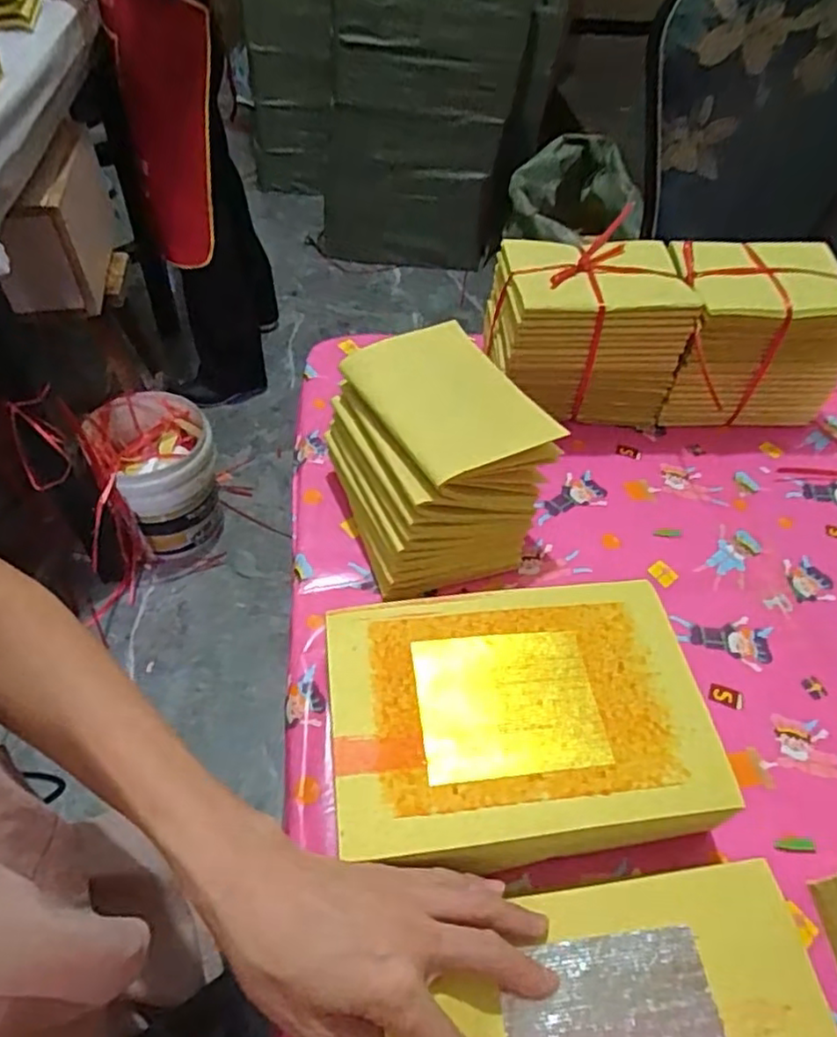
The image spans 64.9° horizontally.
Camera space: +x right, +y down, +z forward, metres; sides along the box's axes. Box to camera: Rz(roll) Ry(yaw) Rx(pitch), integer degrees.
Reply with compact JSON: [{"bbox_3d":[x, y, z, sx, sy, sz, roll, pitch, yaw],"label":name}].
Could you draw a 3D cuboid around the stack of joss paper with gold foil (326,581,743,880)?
[{"bbox_3d":[0.059,0.132,0.423,0.221,0.064,0.159,-3,51,-6],"label":"stack of joss paper with gold foil"}]

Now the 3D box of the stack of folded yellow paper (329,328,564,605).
[{"bbox_3d":[0.011,-0.048,0.529,0.135,0.122,0.168,-15,53,-16],"label":"stack of folded yellow paper"}]

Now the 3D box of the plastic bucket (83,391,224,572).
[{"bbox_3d":[-0.546,-0.084,1.428,0.221,0.269,0.256,-26,57,-23],"label":"plastic bucket"}]

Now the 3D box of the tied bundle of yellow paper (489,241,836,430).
[{"bbox_3d":[0.232,-0.176,0.636,0.317,0.140,0.115,0,50,-4],"label":"tied bundle of yellow paper"}]

